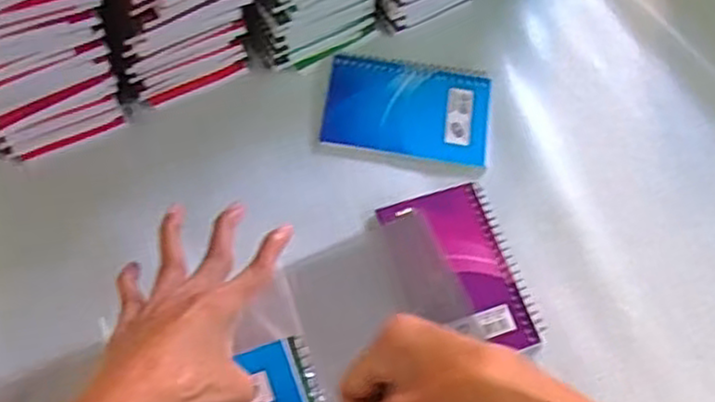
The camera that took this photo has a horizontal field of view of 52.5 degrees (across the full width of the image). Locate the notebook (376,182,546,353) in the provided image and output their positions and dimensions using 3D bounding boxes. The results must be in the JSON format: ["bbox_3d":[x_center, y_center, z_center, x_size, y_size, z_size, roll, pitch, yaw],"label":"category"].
[{"bbox_3d":[0.075,0.052,0.530,0.085,0.007,0.130,-16,67,-11],"label":"notebook"}]

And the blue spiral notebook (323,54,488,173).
[{"bbox_3d":[0.041,-0.074,0.587,0.131,0.006,0.092,10,64,1],"label":"blue spiral notebook"}]

